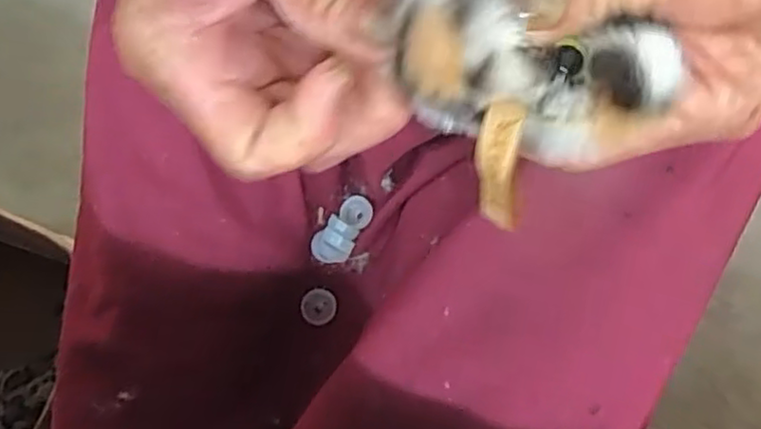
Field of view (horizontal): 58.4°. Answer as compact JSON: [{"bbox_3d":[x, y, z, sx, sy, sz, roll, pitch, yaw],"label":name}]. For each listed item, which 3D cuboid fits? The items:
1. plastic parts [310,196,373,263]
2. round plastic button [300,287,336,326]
[{"bbox_3d":[-0.018,0.008,0.335,0.019,0.011,0.037,34,75,14],"label":"plastic parts"},{"bbox_3d":[-0.030,0.043,0.326,0.017,0.004,0.017,-1,69,3],"label":"round plastic button"}]

